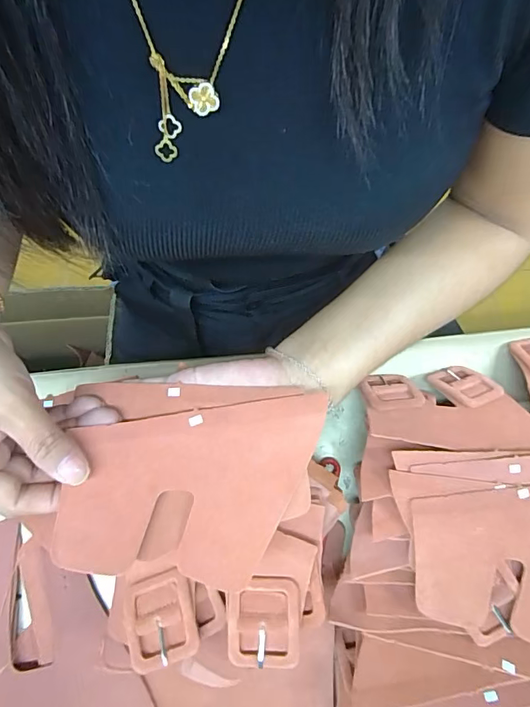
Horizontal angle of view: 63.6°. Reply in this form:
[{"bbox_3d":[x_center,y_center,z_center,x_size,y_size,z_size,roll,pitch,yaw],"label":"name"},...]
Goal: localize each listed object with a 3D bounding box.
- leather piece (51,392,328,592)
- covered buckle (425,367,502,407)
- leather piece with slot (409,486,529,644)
[{"bbox_3d":[-0.040,0.077,0.248,0.142,0.018,0.106,2,77,-3],"label":"leather piece"},{"bbox_3d":[0.175,0.027,0.378,0.040,0.008,0.055,-18,35,-19],"label":"covered buckle"},{"bbox_3d":[0.177,0.143,0.292,0.147,0.009,0.098,-1,77,-2],"label":"leather piece with slot"}]

